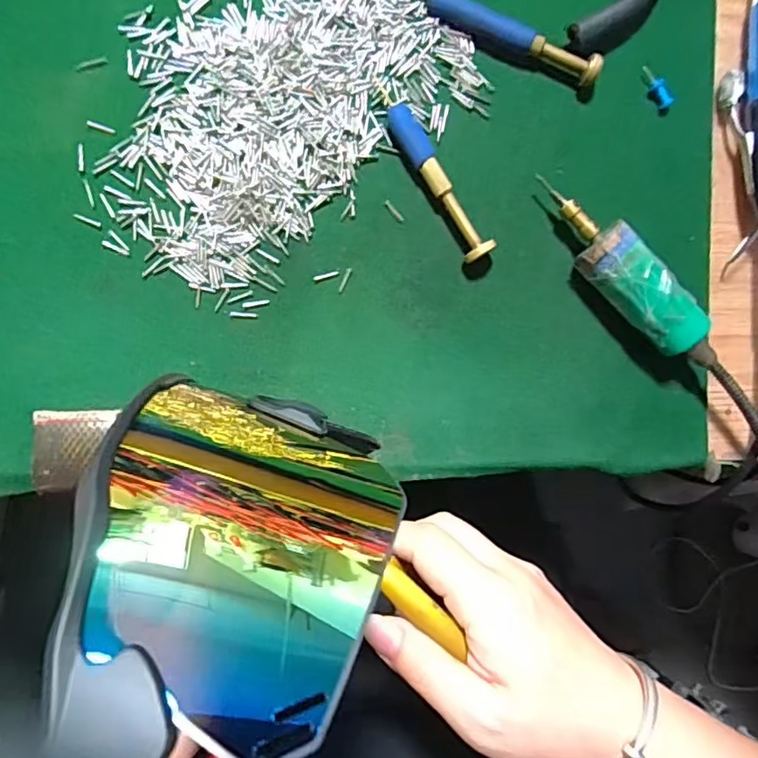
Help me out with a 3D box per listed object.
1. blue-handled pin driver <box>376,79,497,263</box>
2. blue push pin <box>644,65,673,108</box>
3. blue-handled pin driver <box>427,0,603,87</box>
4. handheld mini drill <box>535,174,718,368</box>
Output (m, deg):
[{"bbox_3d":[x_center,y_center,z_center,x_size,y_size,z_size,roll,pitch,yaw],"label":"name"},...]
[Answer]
[{"bbox_3d":[0.023,-0.096,0.268,0.013,0.013,0.091,-34,95,-6],"label":"blue-handled pin driver"},{"bbox_3d":[0.138,-0.145,0.287,0.007,0.005,0.022,-41,95,-6],"label":"blue push pin"},{"bbox_3d":[0.064,-0.162,0.273,0.086,0.013,0.010,22,87,-7],"label":"blue-handled pin driver"},{"bbox_3d":[0.116,-0.048,0.273,0.023,0.030,0.112,-43,96,-6],"label":"handheld mini drill"}]

